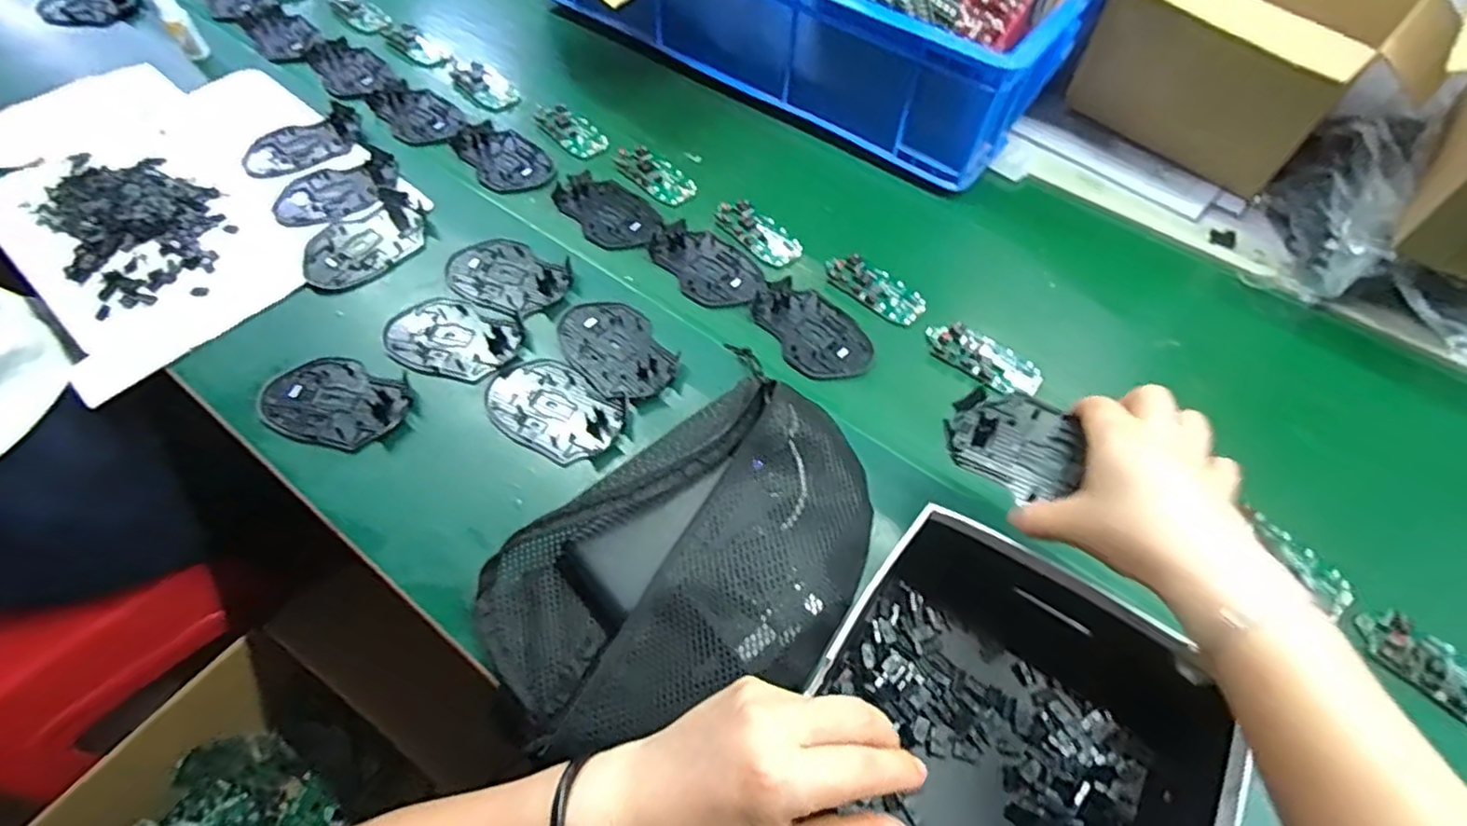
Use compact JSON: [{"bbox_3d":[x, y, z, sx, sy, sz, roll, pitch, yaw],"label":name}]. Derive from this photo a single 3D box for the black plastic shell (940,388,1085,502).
[{"bbox_3d":[0.176,0.017,0.413,0.078,0.019,0.064,38,63,19],"label":"black plastic shell"}]

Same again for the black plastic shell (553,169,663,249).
[{"bbox_3d":[-0.123,-0.200,0.655,0.070,0.010,0.118,-35,66,-22],"label":"black plastic shell"}]

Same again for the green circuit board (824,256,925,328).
[{"bbox_3d":[0.130,-0.118,0.608,0.096,0.011,0.048,34,62,17],"label":"green circuit board"}]

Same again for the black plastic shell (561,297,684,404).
[{"bbox_3d":[-0.098,-0.056,0.553,0.073,0.013,0.112,-32,65,-21],"label":"black plastic shell"}]

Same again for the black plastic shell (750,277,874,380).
[{"bbox_3d":[0.071,-0.073,0.581,0.072,0.008,0.112,-27,64,-19],"label":"black plastic shell"}]

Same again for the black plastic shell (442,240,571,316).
[{"bbox_3d":[-0.203,-0.125,0.595,0.111,0.008,0.073,23,60,11],"label":"black plastic shell"}]

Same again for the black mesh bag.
[{"bbox_3d":[-0.024,0.102,0.432,0.273,0.059,0.177,-34,66,-22],"label":"black mesh bag"}]

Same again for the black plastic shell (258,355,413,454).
[{"bbox_3d":[-0.312,-0.009,0.519,0.110,0.008,0.074,17,59,7],"label":"black plastic shell"}]

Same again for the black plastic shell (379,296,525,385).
[{"bbox_3d":[-0.236,-0.063,0.553,0.108,0.009,0.073,23,60,11],"label":"black plastic shell"}]

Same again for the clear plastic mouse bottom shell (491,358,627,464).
[{"bbox_3d":[-0.143,-0.005,0.521,0.111,0.010,0.073,31,61,15],"label":"clear plastic mouse bottom shell"}]

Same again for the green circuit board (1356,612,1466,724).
[{"bbox_3d":[0.469,0.171,0.435,0.047,0.011,0.097,-36,65,-23],"label":"green circuit board"}]

